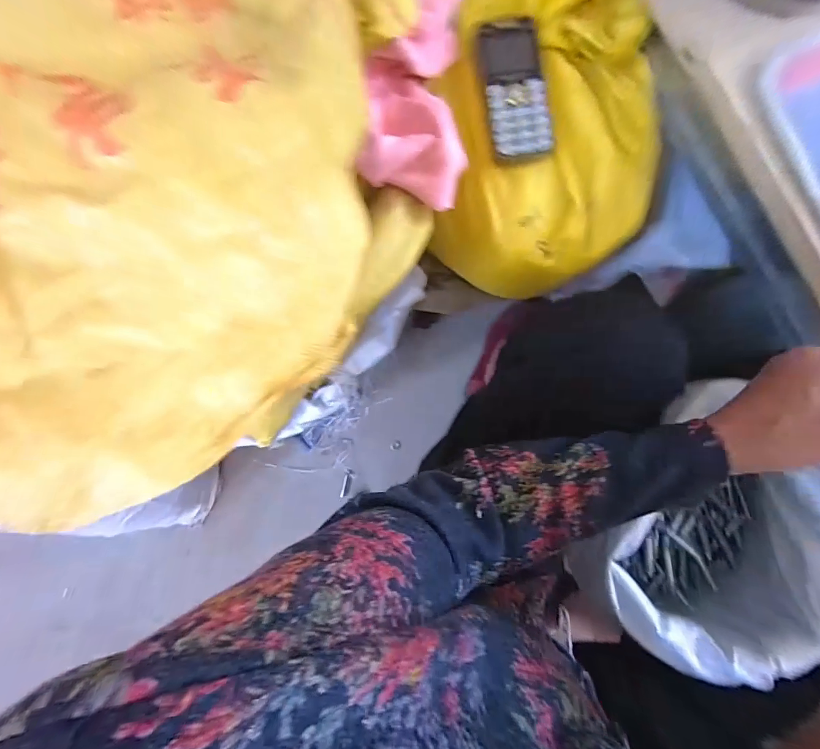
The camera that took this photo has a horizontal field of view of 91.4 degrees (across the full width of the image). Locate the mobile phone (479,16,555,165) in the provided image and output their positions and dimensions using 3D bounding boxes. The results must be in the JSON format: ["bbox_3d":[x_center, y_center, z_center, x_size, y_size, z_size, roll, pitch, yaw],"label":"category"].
[{"bbox_3d":[0.095,-0.258,0.364,0.052,0.020,0.115,-9,93,1],"label":"mobile phone"}]

